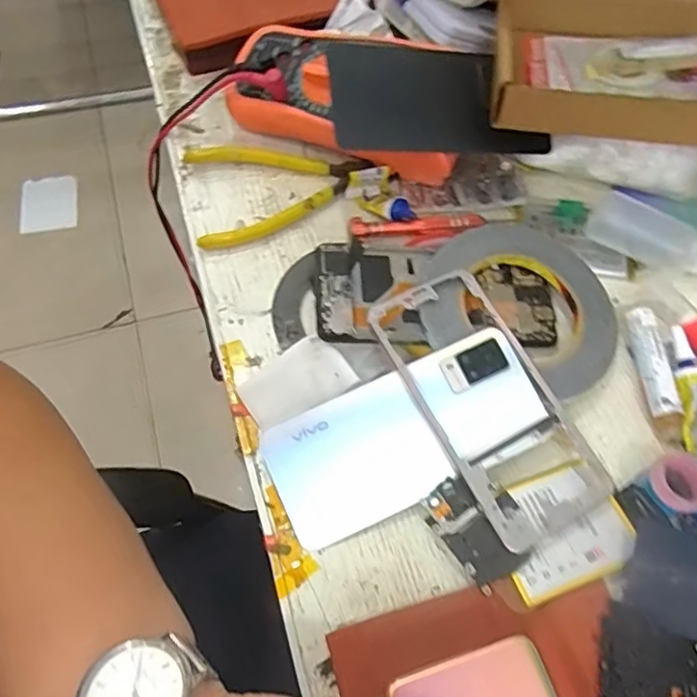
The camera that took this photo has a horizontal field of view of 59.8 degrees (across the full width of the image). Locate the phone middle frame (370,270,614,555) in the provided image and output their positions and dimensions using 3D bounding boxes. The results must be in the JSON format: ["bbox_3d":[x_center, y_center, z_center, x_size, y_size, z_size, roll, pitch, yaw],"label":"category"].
[{"bbox_3d":[0.080,0.029,0.349,0.078,0.010,0.158,-23,71,-18],"label":"phone middle frame"}]

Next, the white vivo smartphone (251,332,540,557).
[{"bbox_3d":[0.032,0.048,0.341,0.155,0.011,0.070,-25,73,-5],"label":"white vivo smartphone"}]

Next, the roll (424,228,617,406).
[{"bbox_3d":[0.108,-0.031,0.381,0.119,0.025,0.109,1,61,-2],"label":"roll"}]

